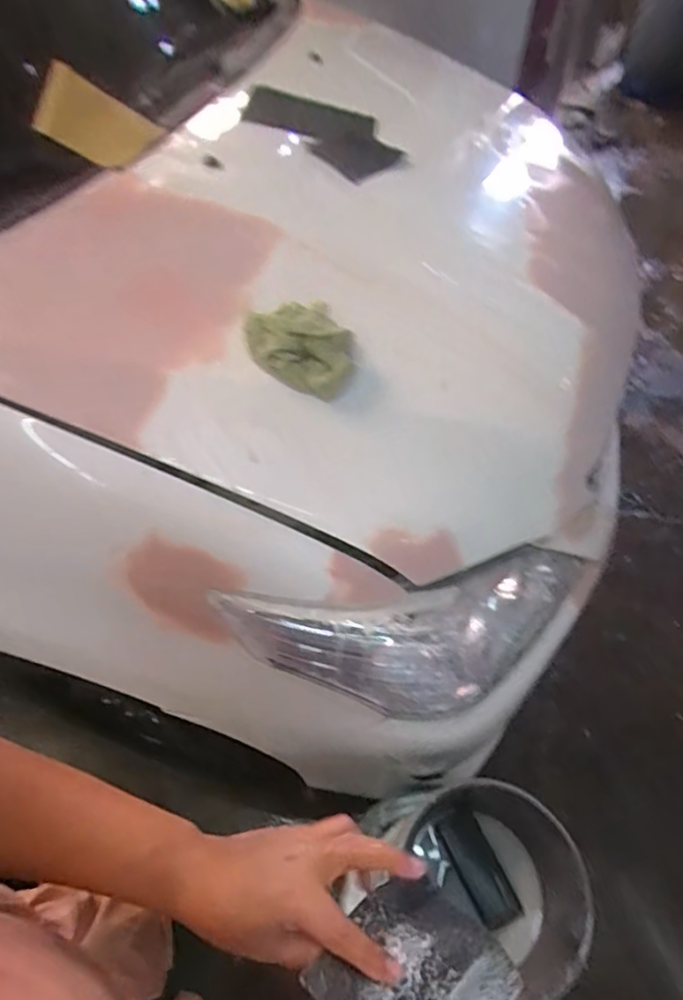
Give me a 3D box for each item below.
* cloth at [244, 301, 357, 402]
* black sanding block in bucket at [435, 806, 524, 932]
[{"bbox_3d":[-0.045,-0.167,0.645,0.122,0.050,0.114,-2,83,-17],"label":"cloth"},{"bbox_3d":[0.197,0.531,0.809,0.056,0.025,0.148,-22,58,-15],"label":"black sanding block in bucket"}]

